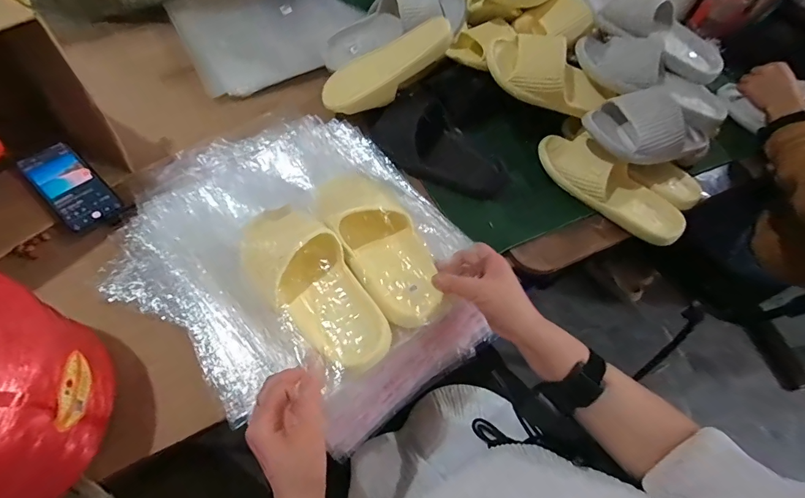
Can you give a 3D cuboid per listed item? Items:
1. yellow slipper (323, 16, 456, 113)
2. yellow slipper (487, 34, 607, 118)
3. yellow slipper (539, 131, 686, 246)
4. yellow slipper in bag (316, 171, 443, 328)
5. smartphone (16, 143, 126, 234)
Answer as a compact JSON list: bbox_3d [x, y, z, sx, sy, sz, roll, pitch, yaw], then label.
[{"bbox_3d":[-0.027,-0.310,0.670,0.248,0.059,0.090,-20,54,22],"label":"yellow slipper"},{"bbox_3d":[0.241,-0.280,0.628,0.210,0.077,0.071,23,57,-9],"label":"yellow slipper"},{"bbox_3d":[0.335,-0.112,0.622,0.252,0.065,0.099,38,63,20],"label":"yellow slipper"},{"bbox_3d":[-0.039,-0.026,0.506,0.105,0.058,0.276,-21,53,-16],"label":"yellow slipper in bag"},{"bbox_3d":[-0.493,-0.093,0.578,0.163,0.005,0.072,43,56,10],"label":"smartphone"}]

